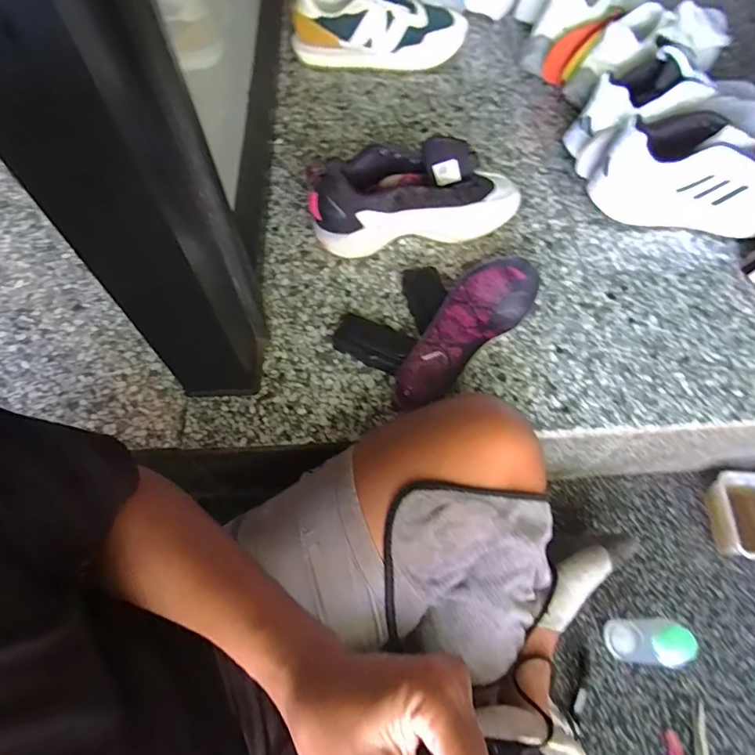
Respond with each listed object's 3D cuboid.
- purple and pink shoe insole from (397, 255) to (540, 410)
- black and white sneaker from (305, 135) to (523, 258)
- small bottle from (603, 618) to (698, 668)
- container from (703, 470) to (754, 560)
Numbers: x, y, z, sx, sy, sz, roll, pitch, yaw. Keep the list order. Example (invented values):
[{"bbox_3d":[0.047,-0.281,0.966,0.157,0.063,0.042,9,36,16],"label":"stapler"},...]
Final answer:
[{"bbox_3d":[0.113,-0.068,0.570,0.083,0.037,0.256,41,70,17],"label":"purple and pink shoe insole"},{"bbox_3d":[0.049,-0.239,0.613,0.262,0.114,0.089,-13,65,-7],"label":"black and white sneaker"},{"bbox_3d":[0.299,0.292,0.520,0.039,0.140,0.045,6,62,3],"label":"small bottle"},{"bbox_3d":[0.485,0.185,0.622,0.080,0.060,0.109,3,62,2],"label":"container"}]

